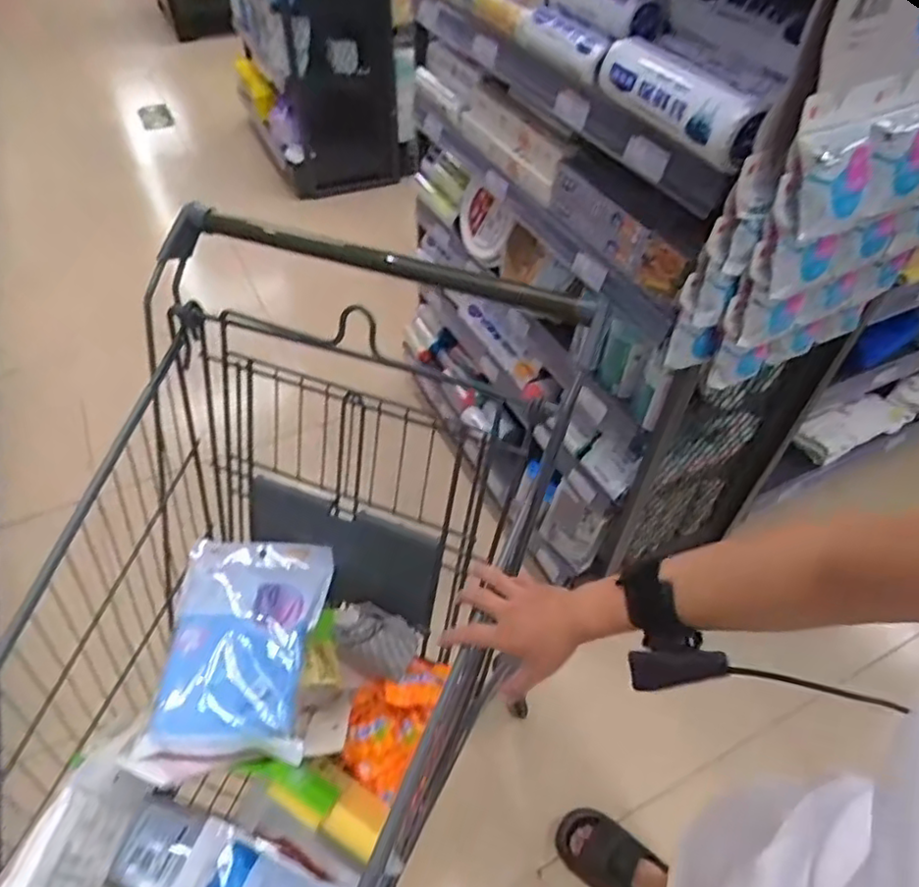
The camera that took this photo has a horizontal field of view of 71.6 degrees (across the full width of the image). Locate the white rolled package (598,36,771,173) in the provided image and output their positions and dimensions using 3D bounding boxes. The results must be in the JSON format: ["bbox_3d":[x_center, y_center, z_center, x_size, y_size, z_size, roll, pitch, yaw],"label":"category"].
[{"bbox_3d":[0.253,-0.399,0.738,0.064,0.065,0.244,-19,52,-18],"label":"white rolled package"}]

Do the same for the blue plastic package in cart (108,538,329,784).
[{"bbox_3d":[-0.262,0.240,0.759,0.173,0.049,0.289,4,49,1],"label":"blue plastic package in cart"}]

